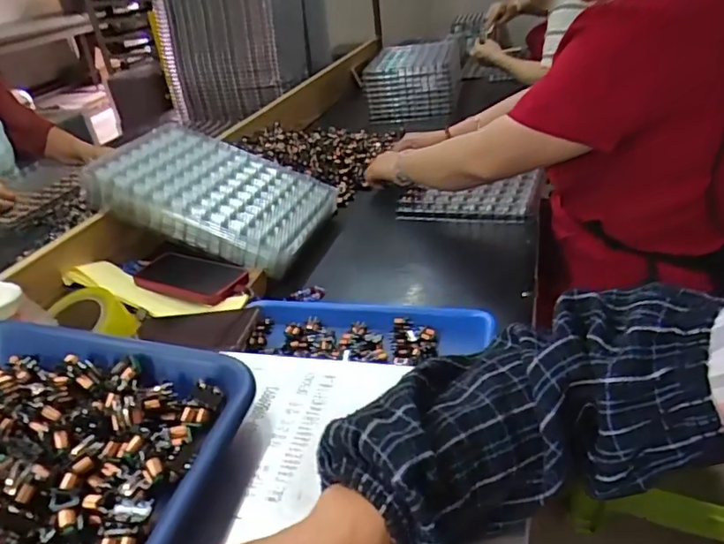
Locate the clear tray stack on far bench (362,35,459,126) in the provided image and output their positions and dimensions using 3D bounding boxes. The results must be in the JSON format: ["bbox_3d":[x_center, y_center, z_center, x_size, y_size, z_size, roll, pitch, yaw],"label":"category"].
[{"bbox_3d":[0.146,-0.527,1.516,0.241,0.149,0.282,0,32,11],"label":"clear tray stack on far bench"}]

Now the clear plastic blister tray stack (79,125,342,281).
[{"bbox_3d":[-0.230,-0.135,0.921,0.350,0.059,0.268,23,36,7],"label":"clear plastic blister tray stack"}]

